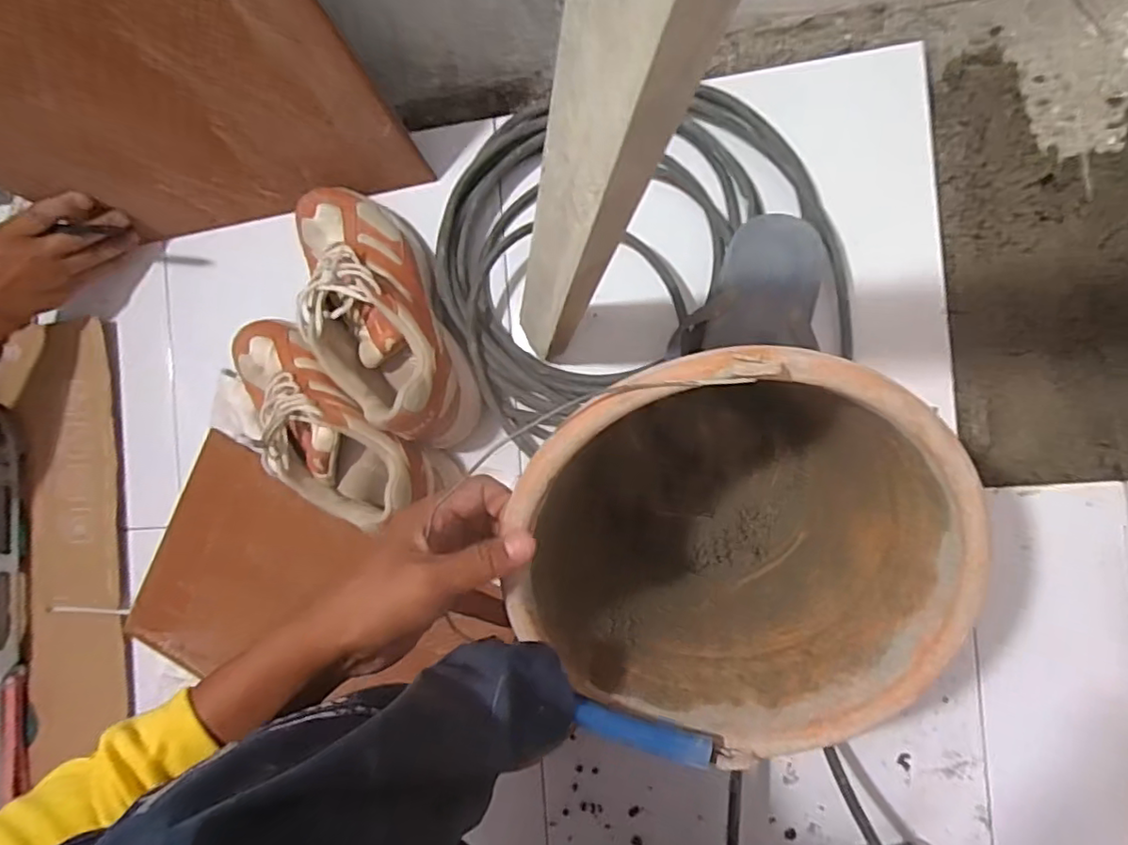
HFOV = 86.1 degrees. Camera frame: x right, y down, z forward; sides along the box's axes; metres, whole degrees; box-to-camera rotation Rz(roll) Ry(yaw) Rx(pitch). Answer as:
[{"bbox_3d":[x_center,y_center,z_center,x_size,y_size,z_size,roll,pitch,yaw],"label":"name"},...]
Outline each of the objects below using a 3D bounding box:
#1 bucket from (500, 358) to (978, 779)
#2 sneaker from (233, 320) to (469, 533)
[{"bbox_3d":[0.114,0.087,0.443,0.266,0.234,0.247,0,90,7],"label":"bucket"},{"bbox_3d":[-0.226,-0.001,0.577,0.102,0.093,0.272,-43,85,5],"label":"sneaker"}]

